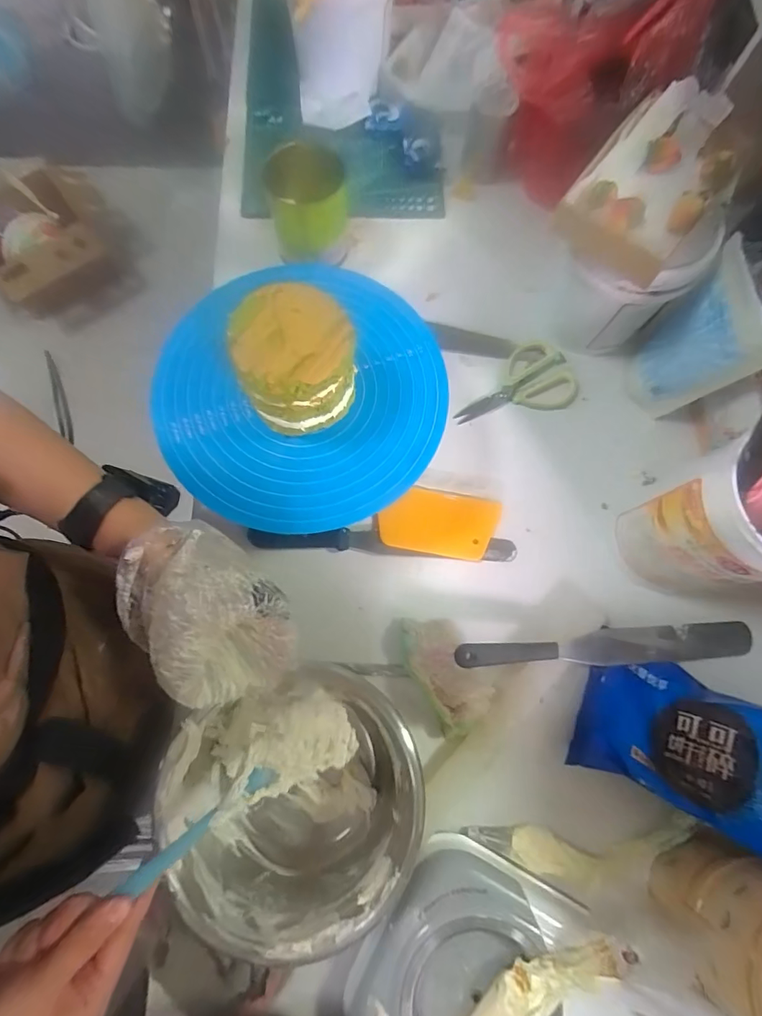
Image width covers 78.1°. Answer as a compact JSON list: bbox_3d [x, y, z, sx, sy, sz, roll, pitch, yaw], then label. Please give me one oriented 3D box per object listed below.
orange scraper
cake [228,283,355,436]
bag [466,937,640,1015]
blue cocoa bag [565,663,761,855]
[{"bbox_3d":[0.070,0.017,0.571,0.137,0.014,0.077,10,75,1],"label":"orange scraper"},{"bbox_3d":[-0.077,-0.129,0.429,0.098,0.100,0.097,0,75,-1],"label":"cake"},{"bbox_3d":[0.133,0.428,0.408,0.181,0.050,0.034,-27,77,-8],"label":"bag"},{"bbox_3d":[0.330,0.243,0.473,0.239,0.036,0.138,18,60,26],"label":"blue cocoa bag"}]

